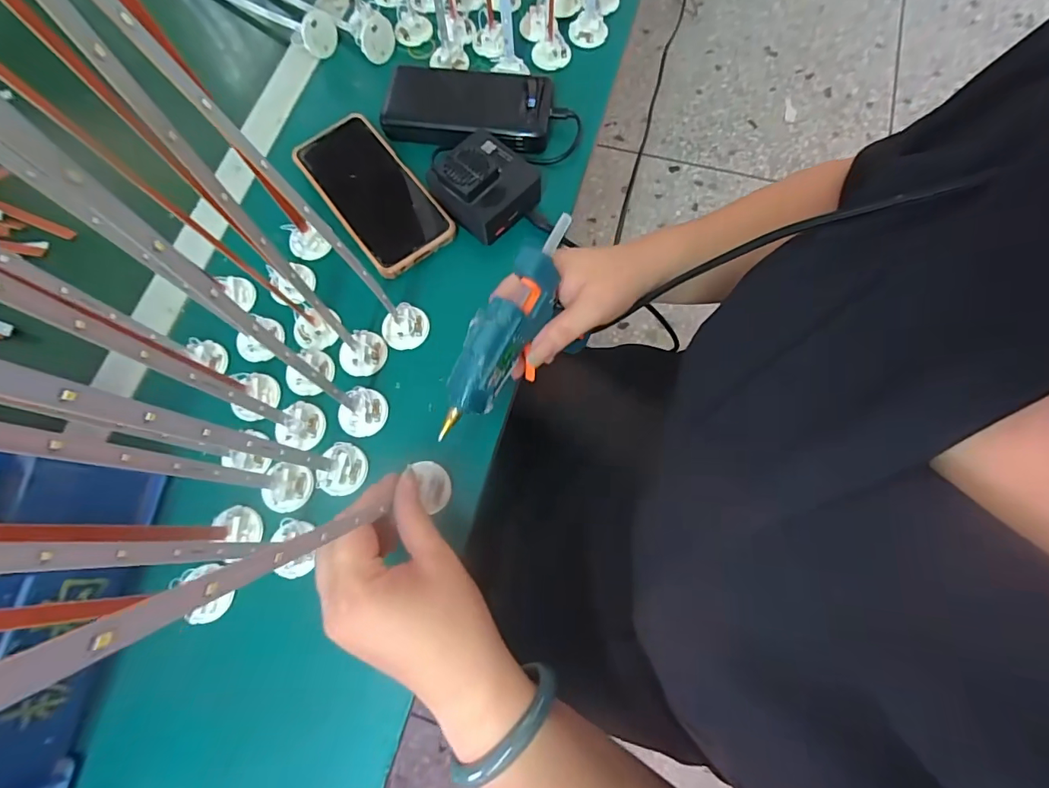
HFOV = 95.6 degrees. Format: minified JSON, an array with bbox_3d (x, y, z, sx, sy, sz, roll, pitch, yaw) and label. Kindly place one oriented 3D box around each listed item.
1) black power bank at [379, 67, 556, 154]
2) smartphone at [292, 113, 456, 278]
[{"bbox_3d":[-0.053,-0.275,0.451,0.154,0.023,0.078,7,74,5],"label":"black power bank"},{"bbox_3d":[-0.137,-0.182,0.433,0.077,0.014,0.160,-38,75,-8],"label":"smartphone"}]

